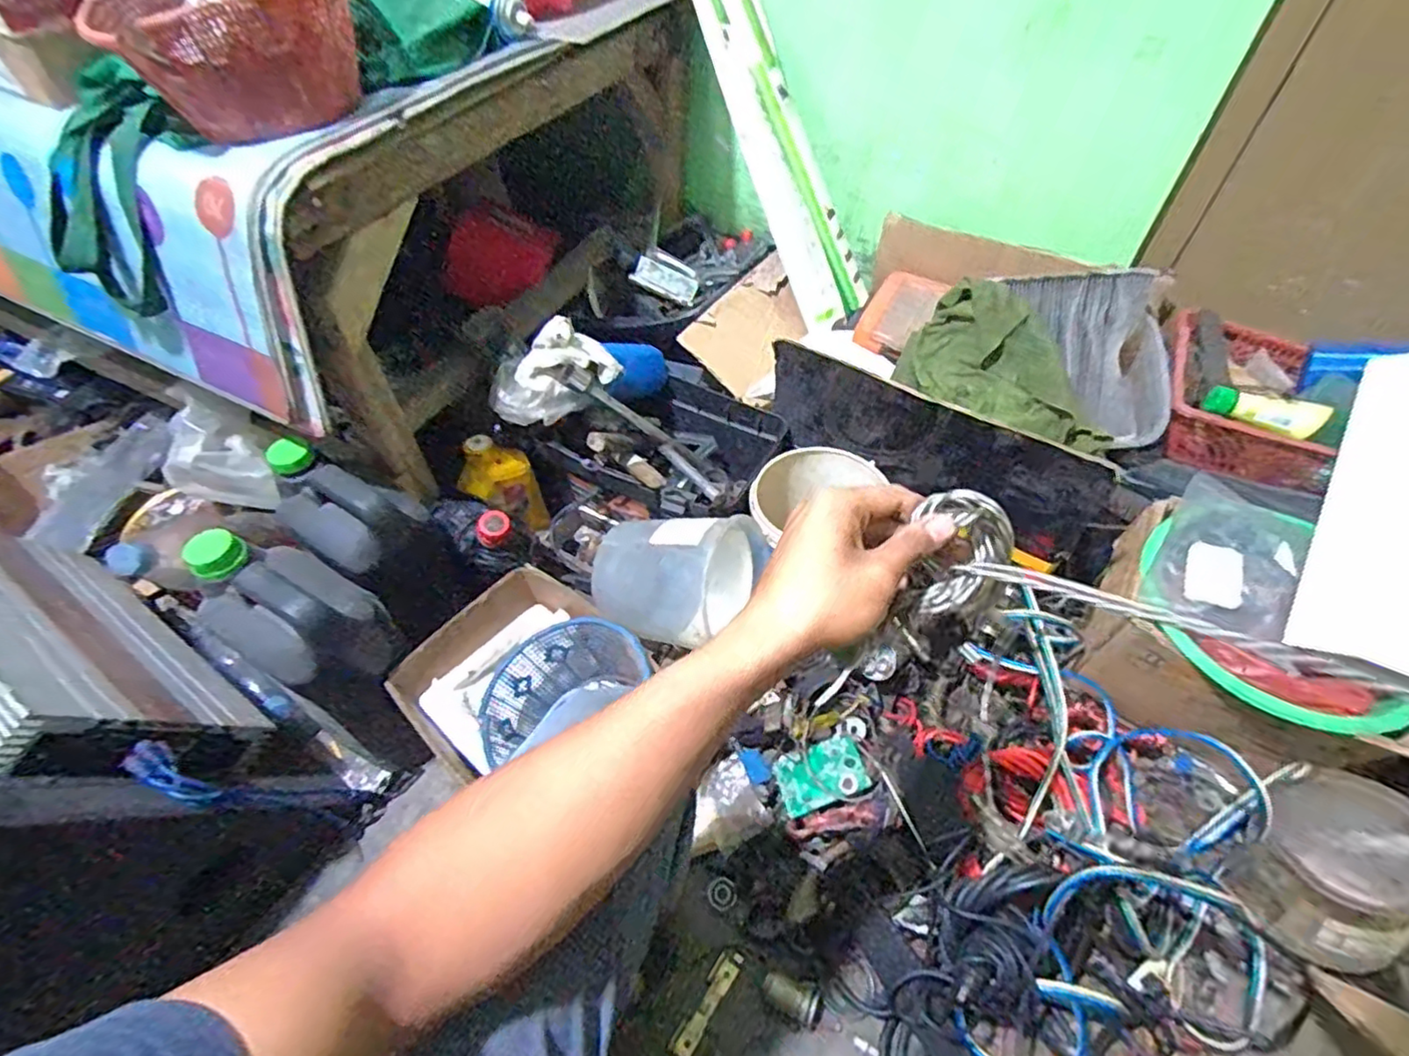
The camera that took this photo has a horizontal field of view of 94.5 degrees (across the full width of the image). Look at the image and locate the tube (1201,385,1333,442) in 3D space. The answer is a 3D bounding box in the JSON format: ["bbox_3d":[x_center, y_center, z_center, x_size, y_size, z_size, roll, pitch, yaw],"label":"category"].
[{"bbox_3d":[0.644,-0.137,0.750,0.109,0.044,0.028,36,59,25],"label":"tube"}]

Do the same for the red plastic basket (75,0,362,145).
[{"bbox_3d":[-0.433,-0.446,0.613,0.141,0.126,0.210,38,60,26],"label":"red plastic basket"}]

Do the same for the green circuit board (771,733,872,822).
[{"bbox_3d":[0.135,0.286,0.763,0.099,0.010,0.073,-24,43,3],"label":"green circuit board"}]

